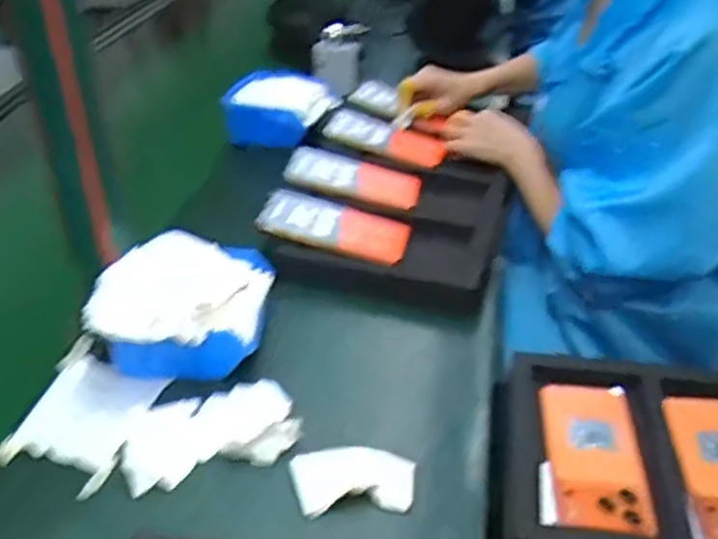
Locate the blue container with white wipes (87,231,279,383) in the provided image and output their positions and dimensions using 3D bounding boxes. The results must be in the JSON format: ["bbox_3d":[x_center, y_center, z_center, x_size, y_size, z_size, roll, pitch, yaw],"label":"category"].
[{"bbox_3d":[-0.157,0.035,0.669,0.142,0.084,0.136,1,34,3],"label":"blue container with white wipes"}]

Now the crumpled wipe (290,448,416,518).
[{"bbox_3d":[-0.004,0.162,0.560,0.091,0.018,0.049,-3,34,-3],"label":"crumpled wipe"}]

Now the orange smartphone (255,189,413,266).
[{"bbox_3d":[-0.026,-0.052,0.815,0.164,0.008,0.089,16,38,12],"label":"orange smartphone"}]

